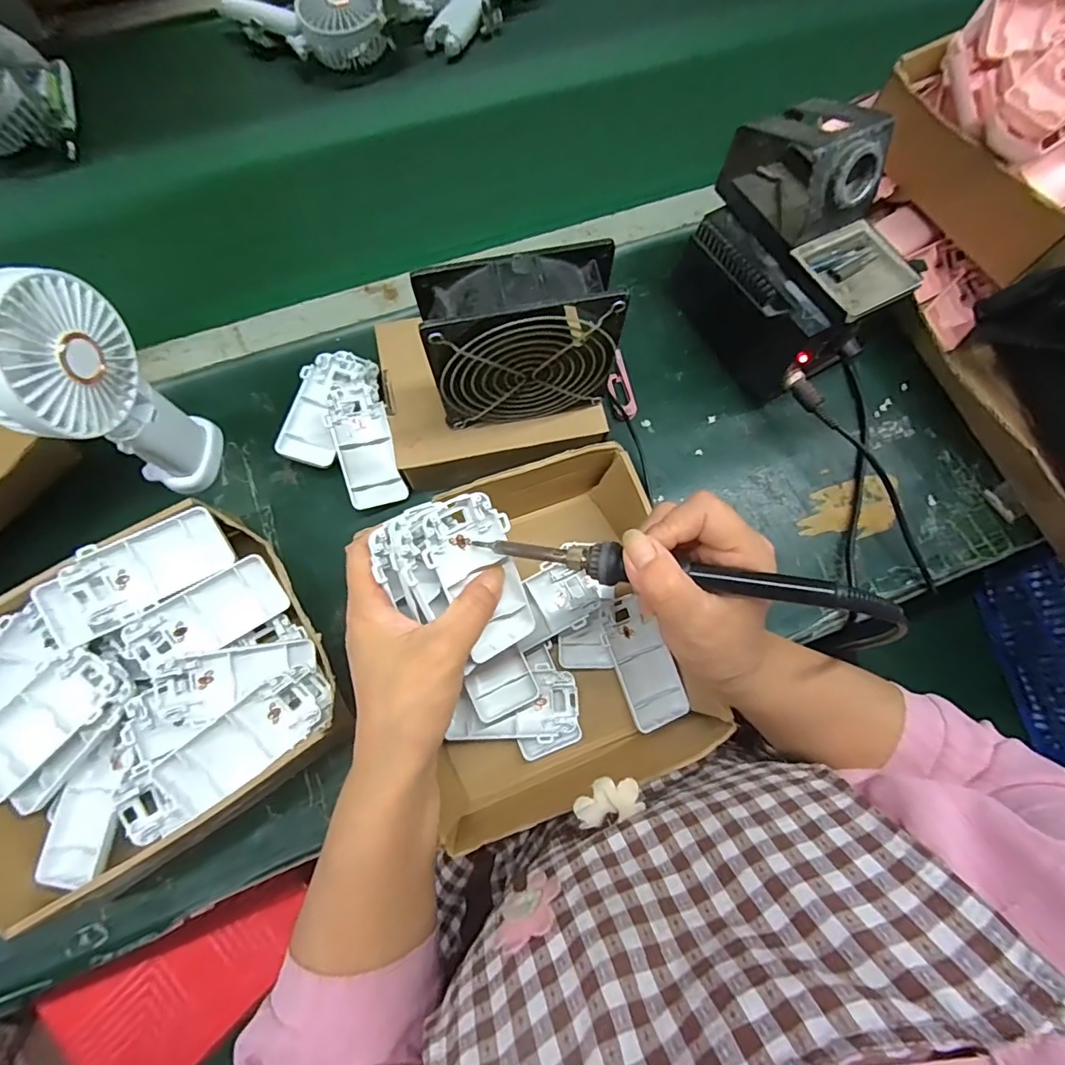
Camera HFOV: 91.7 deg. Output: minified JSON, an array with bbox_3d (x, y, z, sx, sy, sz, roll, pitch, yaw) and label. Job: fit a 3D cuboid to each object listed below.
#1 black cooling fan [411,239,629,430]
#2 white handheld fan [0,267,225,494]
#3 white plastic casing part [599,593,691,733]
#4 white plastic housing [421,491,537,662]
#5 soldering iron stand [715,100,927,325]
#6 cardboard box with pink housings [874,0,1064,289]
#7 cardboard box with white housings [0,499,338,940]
[{"bbox_3d":[-0.008,-0.123,0.342,0.116,0.117,0.045,-11,76,-6],"label":"black cooling fan"},{"bbox_3d":[-0.275,-0.083,0.340,0.047,0.190,0.090,12,75,0],"label":"white handheld fan"},{"bbox_3d":[0.081,0.095,0.382,0.043,0.004,0.094,-22,84,-12],"label":"white plastic casing part"},{"bbox_3d":[-0.028,0.025,0.300,0.047,0.020,0.094,-25,110,-8],"label":"white plastic housing"},{"bbox_3d":[0.218,-0.244,0.379,0.082,0.082,0.166,-28,78,-10],"label":"soldering iron stand"},{"bbox_3d":[0.439,-0.356,0.448,0.189,0.108,0.207,-30,79,-11],"label":"cardboard box with pink housings"},{"bbox_3d":[-0.259,0.114,0.349,0.230,0.070,0.199,-27,78,-10],"label":"cardboard box with white housings"}]

